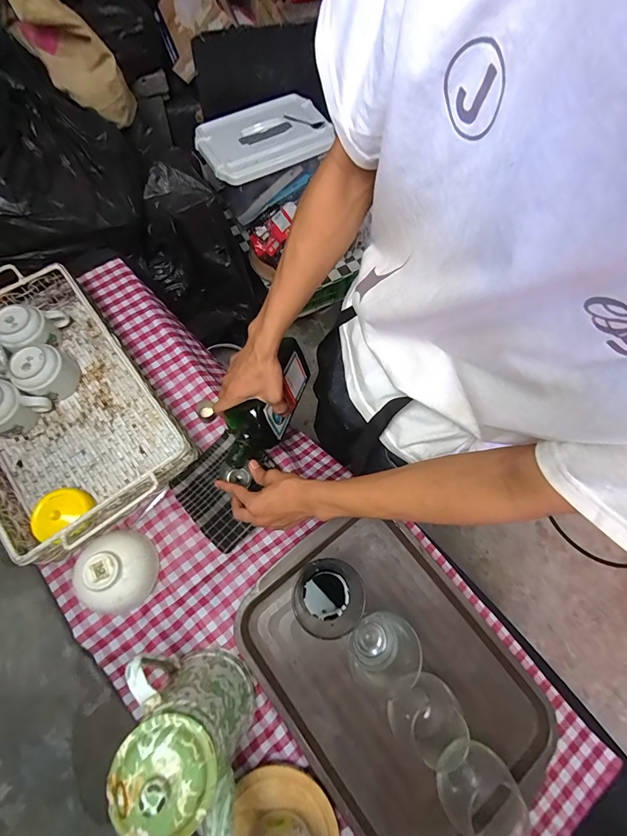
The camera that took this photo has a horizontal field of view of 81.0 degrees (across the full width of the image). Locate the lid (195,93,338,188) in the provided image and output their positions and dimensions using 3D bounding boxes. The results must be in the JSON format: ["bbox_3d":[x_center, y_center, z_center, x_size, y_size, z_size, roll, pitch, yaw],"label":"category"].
[{"bbox_3d":[-0.150,-0.824,1.076,0.369,0.051,0.231,-30,73,-13],"label":"lid"}]

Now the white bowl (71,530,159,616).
[{"bbox_3d":[-0.275,0.211,0.506,0.096,0.062,0.109,-6,70,-5],"label":"white bowl"}]

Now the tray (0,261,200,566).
[{"bbox_3d":[-0.396,-0.023,0.562,0.250,0.089,0.401,-36,75,-15],"label":"tray"}]

